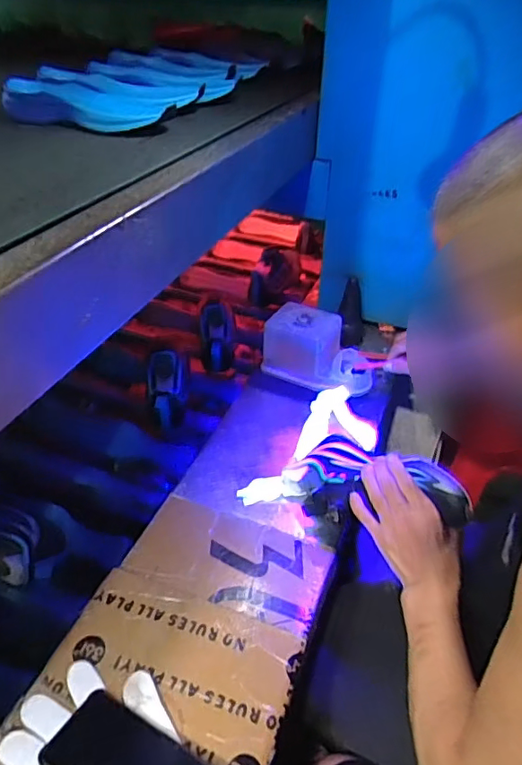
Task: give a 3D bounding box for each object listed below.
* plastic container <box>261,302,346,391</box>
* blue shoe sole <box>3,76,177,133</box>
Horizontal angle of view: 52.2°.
[{"bbox_3d":[0.081,-0.061,0.979,0.150,0.112,0.098,20,41,21],"label":"plastic container"},{"bbox_3d":[-0.236,-0.377,0.719,0.251,0.051,0.088,12,40,10],"label":"blue shoe sole"}]

